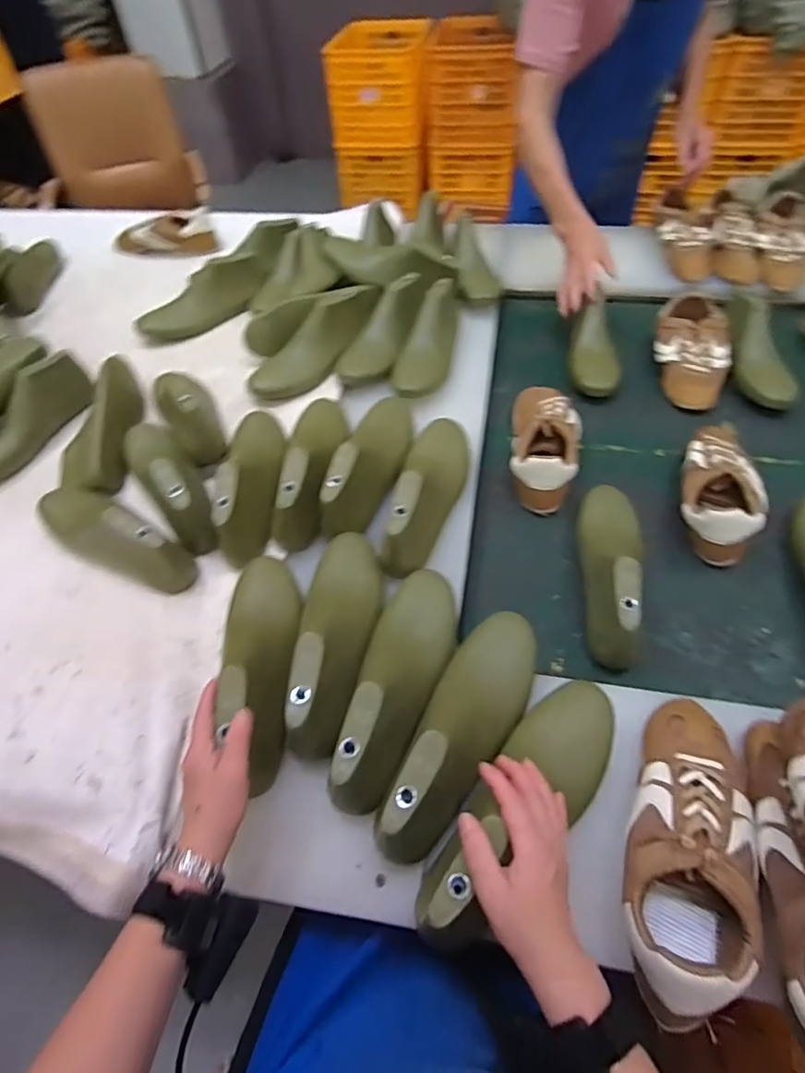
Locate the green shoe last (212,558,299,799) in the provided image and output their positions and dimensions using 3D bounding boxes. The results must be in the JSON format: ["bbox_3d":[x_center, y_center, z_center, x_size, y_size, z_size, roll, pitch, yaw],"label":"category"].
[{"bbox_3d":[-0.150,0.120,0.585,0.076,0.090,0.254,-9,46,-2],"label":"green shoe last"}]

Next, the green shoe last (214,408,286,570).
[{"bbox_3d":[-0.204,-0.090,0.747,0.090,0.085,0.254,-7,53,0],"label":"green shoe last"}]

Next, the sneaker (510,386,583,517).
[{"bbox_3d":[0.213,-0.151,0.830,0.094,0.073,0.254,5,54,9],"label":"sneaker"}]

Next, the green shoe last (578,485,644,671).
[{"bbox_3d":[0.255,0.030,0.680,0.068,0.095,0.254,6,54,10],"label":"green shoe last"}]

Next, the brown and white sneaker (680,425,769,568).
[{"bbox_3d":[0.440,-0.080,0.768,0.100,0.072,0.262,15,56,16],"label":"brown and white sneaker"}]

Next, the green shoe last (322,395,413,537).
[{"bbox_3d":[-0.043,-0.116,0.755,0.082,0.084,0.257,8,54,12],"label":"green shoe last"}]

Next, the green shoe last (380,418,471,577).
[{"bbox_3d":[0.036,-0.069,0.719,0.084,0.099,0.267,7,54,11],"label":"green shoe last"}]

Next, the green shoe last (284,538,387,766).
[{"bbox_3d":[-0.073,0.093,0.589,0.085,0.079,0.269,1,53,6],"label":"green shoe last"}]

